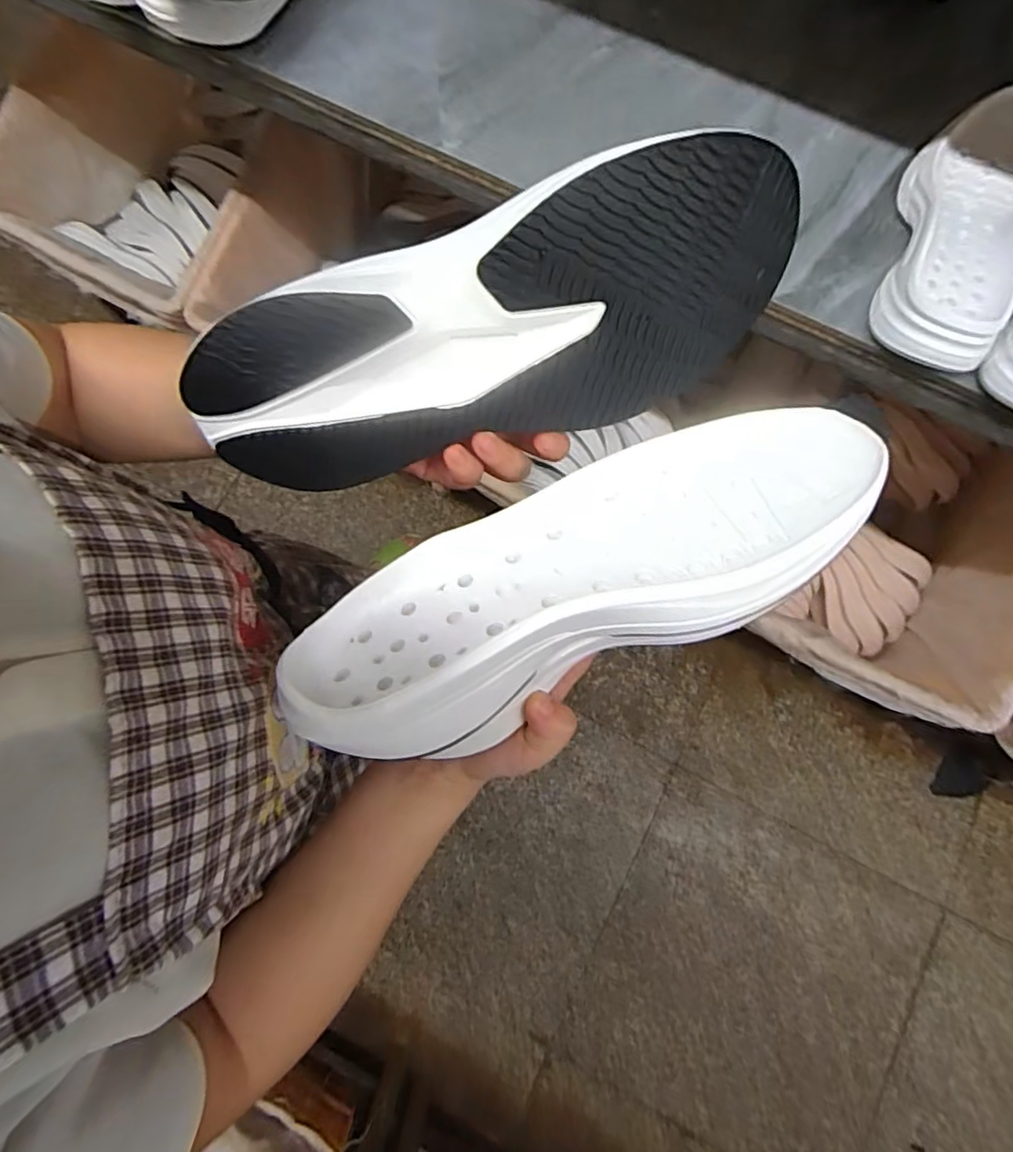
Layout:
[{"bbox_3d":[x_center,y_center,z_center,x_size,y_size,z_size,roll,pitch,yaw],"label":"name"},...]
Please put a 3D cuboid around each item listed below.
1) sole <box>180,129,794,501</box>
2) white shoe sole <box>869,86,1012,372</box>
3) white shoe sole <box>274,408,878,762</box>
[{"bbox_3d":[-0.005,-0.110,0.280,0.283,0.107,0.027,-20,37,5],"label":"sole"},{"bbox_3d":[0.361,-0.281,0.463,0.109,0.044,0.261,31,79,6],"label":"white shoe sole"},{"bbox_3d":[0.034,-0.002,0.300,0.293,0.050,0.113,-25,52,-2],"label":"white shoe sole"}]

